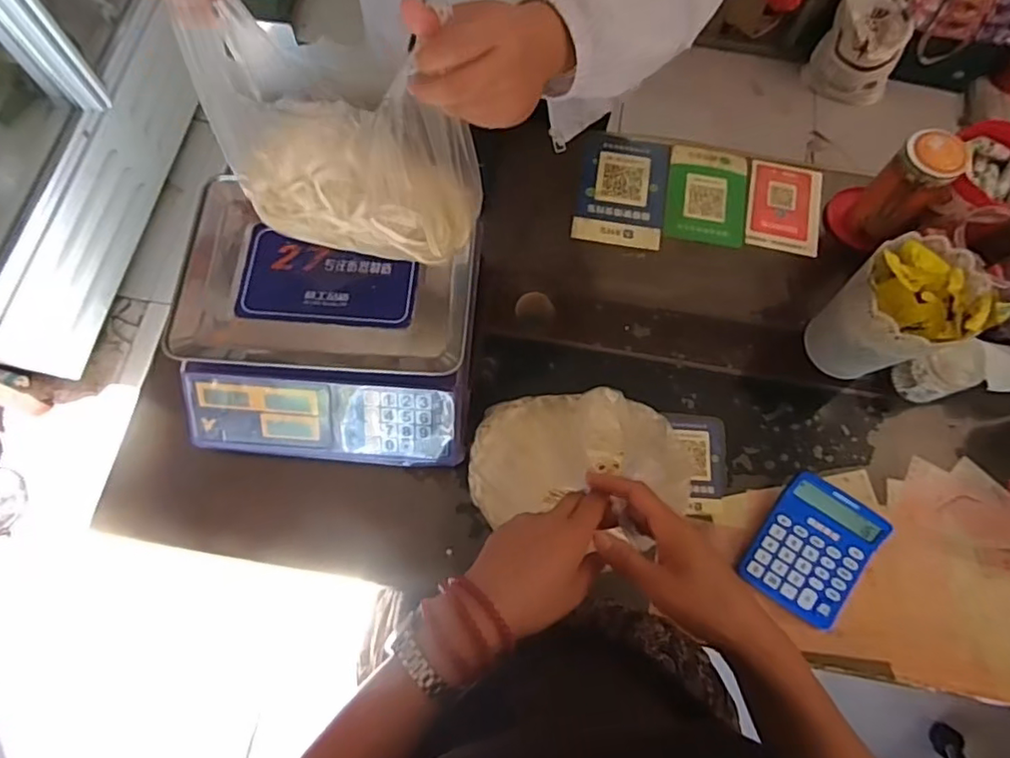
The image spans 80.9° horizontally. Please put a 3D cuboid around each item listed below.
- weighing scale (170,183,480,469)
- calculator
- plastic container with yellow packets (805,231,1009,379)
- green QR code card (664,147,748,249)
[{"bbox_3d":[-0.200,-0.063,0.703,0.331,0.106,0.300,5,72,1],"label":"weighing scale"},{"bbox_3d":[0.359,0.198,0.689,0.122,0.043,0.146,31,74,9],"label":"calculator"},{"bbox_3d":[0.450,-0.072,0.707,0.128,0.177,0.124,-25,74,-9],"label":"plastic container with yellow packets"},{"bbox_3d":[0.293,-0.265,0.859,0.111,0.009,0.157,8,74,5],"label":"green QR code card"}]

